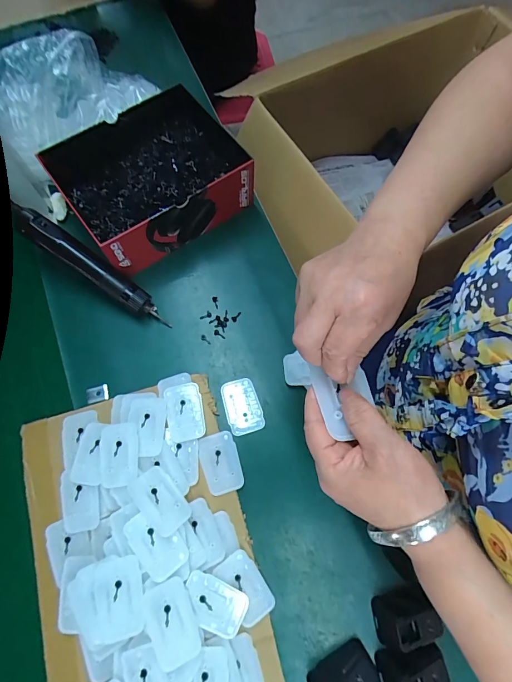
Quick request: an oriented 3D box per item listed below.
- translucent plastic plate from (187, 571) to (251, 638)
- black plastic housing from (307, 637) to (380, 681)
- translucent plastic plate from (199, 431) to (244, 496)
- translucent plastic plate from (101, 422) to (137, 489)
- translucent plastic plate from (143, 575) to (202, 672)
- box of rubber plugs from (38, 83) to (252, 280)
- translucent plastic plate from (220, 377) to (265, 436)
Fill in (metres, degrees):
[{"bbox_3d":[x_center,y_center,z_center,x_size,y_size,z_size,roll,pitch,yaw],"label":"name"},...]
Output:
[{"bbox_3d":[-0.044,0.281,0.381,0.071,0.005,0.045,30,62,-7],"label":"translucent plastic plate"},{"bbox_3d":[0.091,0.347,0.363,0.068,0.038,0.039,-29,76,-11],"label":"black plastic housing"},{"bbox_3d":[-0.043,0.150,0.442,0.044,0.010,0.070,-14,74,-7],"label":"translucent plastic plate"},{"bbox_3d":[-0.160,0.132,0.416,0.045,0.006,0.070,-9,68,2],"label":"translucent plastic plate"},{"bbox_3d":[-0.086,0.281,0.359,0.047,0.008,0.070,-17,65,-20],"label":"translucent plastic plate"},{"bbox_3d":[-0.153,-0.240,0.535,0.236,0.084,0.202,-35,77,-13],"label":"box of rubber plugs"},{"bbox_3d":[-0.019,0.085,0.468,0.044,0.004,0.071,-15,74,-8],"label":"translucent plastic plate"}]

